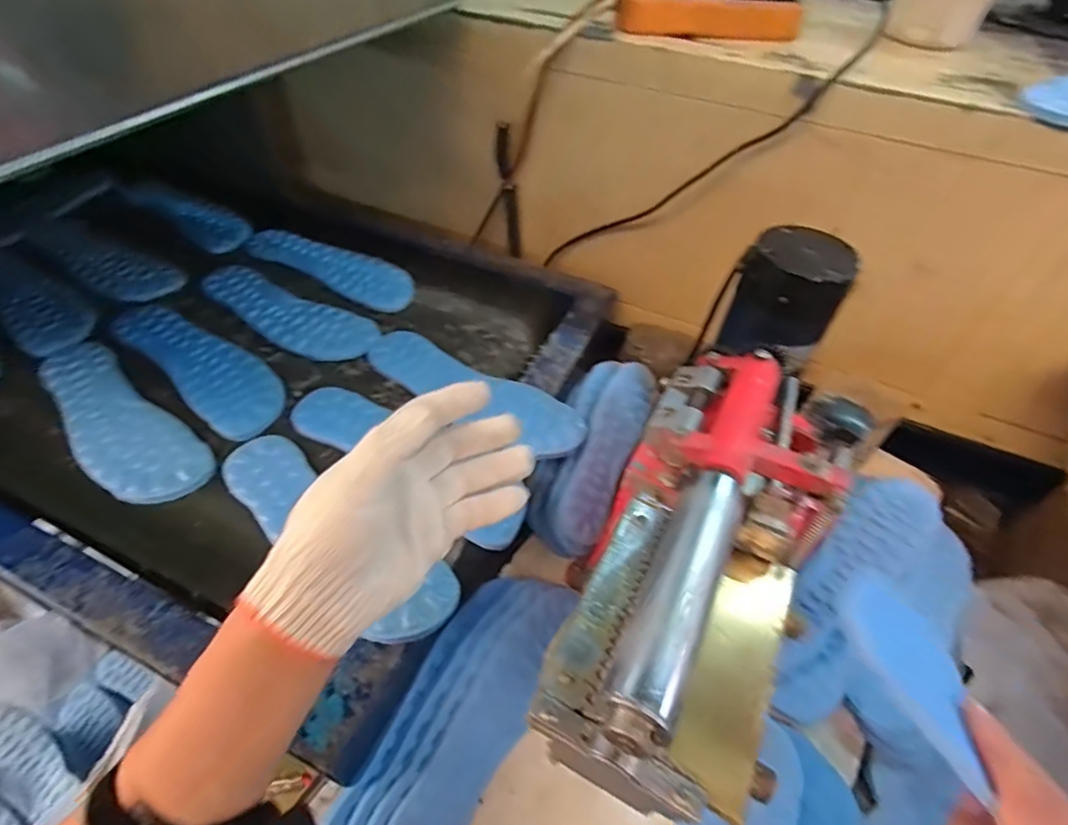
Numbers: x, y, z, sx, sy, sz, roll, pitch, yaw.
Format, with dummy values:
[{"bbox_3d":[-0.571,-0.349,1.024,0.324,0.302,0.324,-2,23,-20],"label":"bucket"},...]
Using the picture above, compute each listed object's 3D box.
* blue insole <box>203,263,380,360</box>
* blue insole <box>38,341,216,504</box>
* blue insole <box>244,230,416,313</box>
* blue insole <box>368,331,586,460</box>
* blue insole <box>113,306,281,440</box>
[{"bbox_3d":[-0.307,-0.121,0.677,0.250,0.017,0.085,22,51,15],"label":"blue insole"},{"bbox_3d":[-0.421,0.004,0.552,0.254,0.010,0.085,33,55,23],"label":"blue insole"},{"bbox_3d":[-0.279,-0.200,0.750,0.263,0.014,0.080,25,52,17],"label":"blue insole"},{"bbox_3d":[-0.069,-0.030,0.598,0.262,0.026,0.080,28,53,20],"label":"blue insole"},{"bbox_3d":[-0.367,-0.056,0.616,0.258,0.014,0.085,33,55,23],"label":"blue insole"}]

